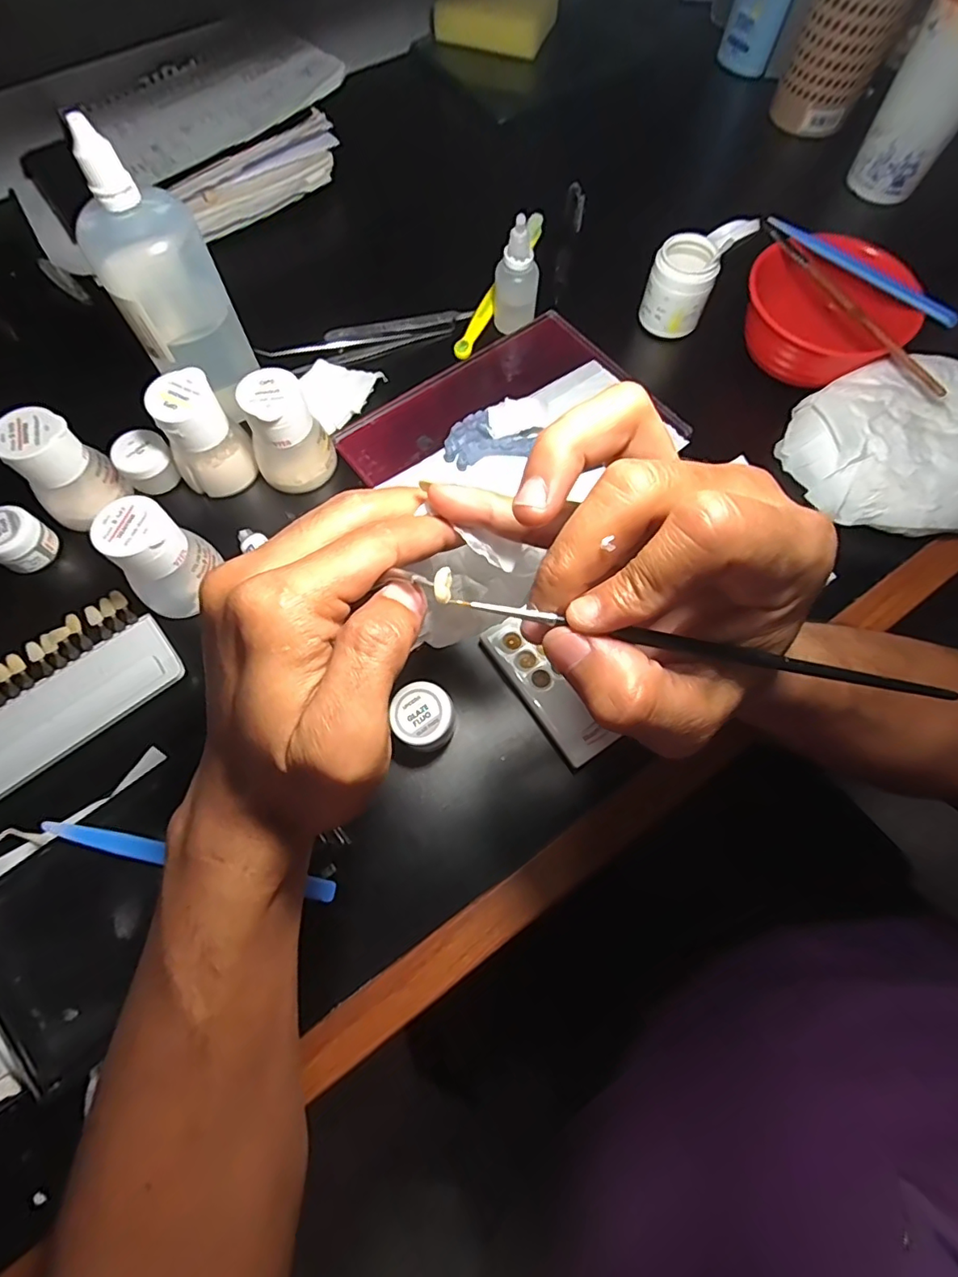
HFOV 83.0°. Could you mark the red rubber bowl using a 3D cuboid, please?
[{"bbox_3d":[0.236,-0.225,0.374,0.112,0.047,0.089,37,73,12],"label":"red rubber bowl"}]

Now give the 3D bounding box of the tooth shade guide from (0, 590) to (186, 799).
[{"bbox_3d":[-0.250,0.038,0.304,0.146,0.008,0.070,-38,75,-14],"label":"tooth shade guide"}]

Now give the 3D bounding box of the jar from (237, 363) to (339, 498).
[{"bbox_3d":[-0.119,-0.128,0.335,0.046,0.057,0.042,0,69,-1],"label":"jar"}]

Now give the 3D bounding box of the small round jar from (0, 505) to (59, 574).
[{"bbox_3d":[-0.279,-0.060,0.326,0.030,0.025,0.033,0,69,-1],"label":"small round jar"}]

